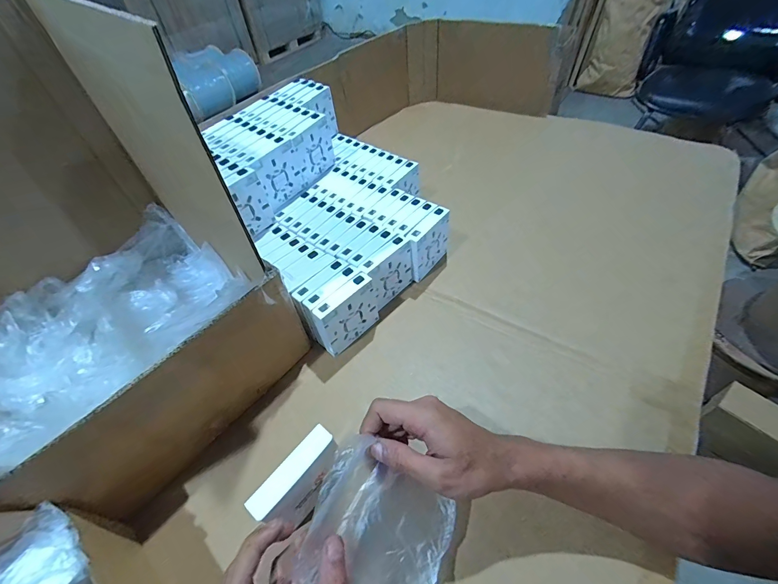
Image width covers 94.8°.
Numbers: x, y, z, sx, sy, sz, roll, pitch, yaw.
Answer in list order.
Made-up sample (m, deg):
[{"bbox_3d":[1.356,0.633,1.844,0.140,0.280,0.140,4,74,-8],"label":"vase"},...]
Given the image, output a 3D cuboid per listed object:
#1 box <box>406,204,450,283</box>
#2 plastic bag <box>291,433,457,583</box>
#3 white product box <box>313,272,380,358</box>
[{"bbox_3d":[0.061,-0.072,0.550,0.024,0.087,0.085,30,58,28],"label":"box"},{"bbox_3d":[-0.007,0.197,0.298,0.123,0.030,0.099,33,61,-9],"label":"plastic bag"},{"bbox_3d":[-0.054,0.031,0.475,0.025,0.086,0.087,33,60,29],"label":"white product box"}]

